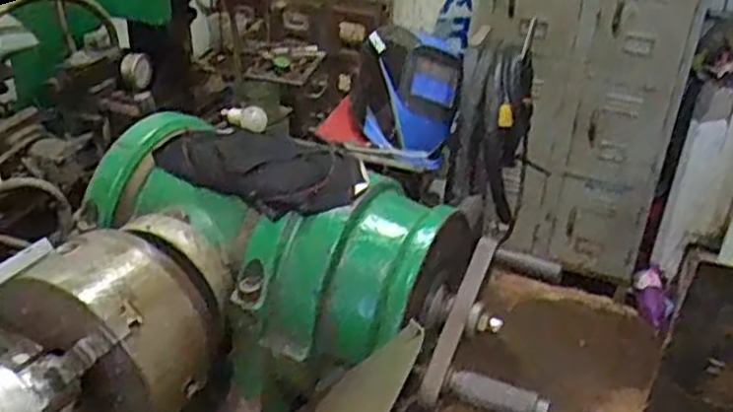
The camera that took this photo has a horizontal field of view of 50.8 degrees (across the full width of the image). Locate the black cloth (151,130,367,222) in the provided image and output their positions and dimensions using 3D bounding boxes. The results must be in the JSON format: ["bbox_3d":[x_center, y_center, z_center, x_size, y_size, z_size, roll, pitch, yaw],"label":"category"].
[{"bbox_3d":[-0.097,-0.039,0.702,0.191,0.034,0.098,22,34,27],"label":"black cloth"}]

